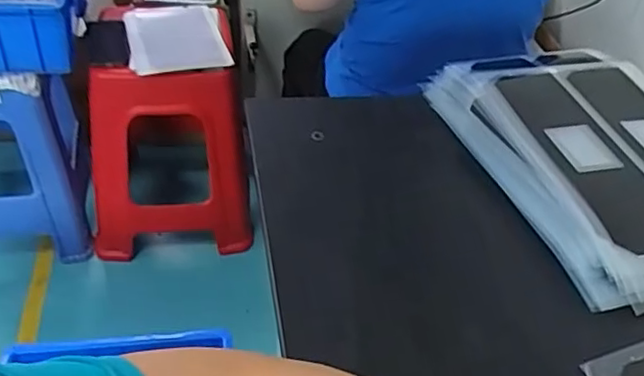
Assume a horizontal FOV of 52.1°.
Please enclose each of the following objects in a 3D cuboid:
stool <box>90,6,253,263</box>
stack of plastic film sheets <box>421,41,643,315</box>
[{"bbox_3d":[-0.355,-0.118,1.541,0.342,0.481,0.342,-4,44,-12],"label":"stool"},{"bbox_3d":[0.292,-0.038,0.685,0.268,0.050,0.334,-10,45,-18],"label":"stack of plastic film sheets"}]

